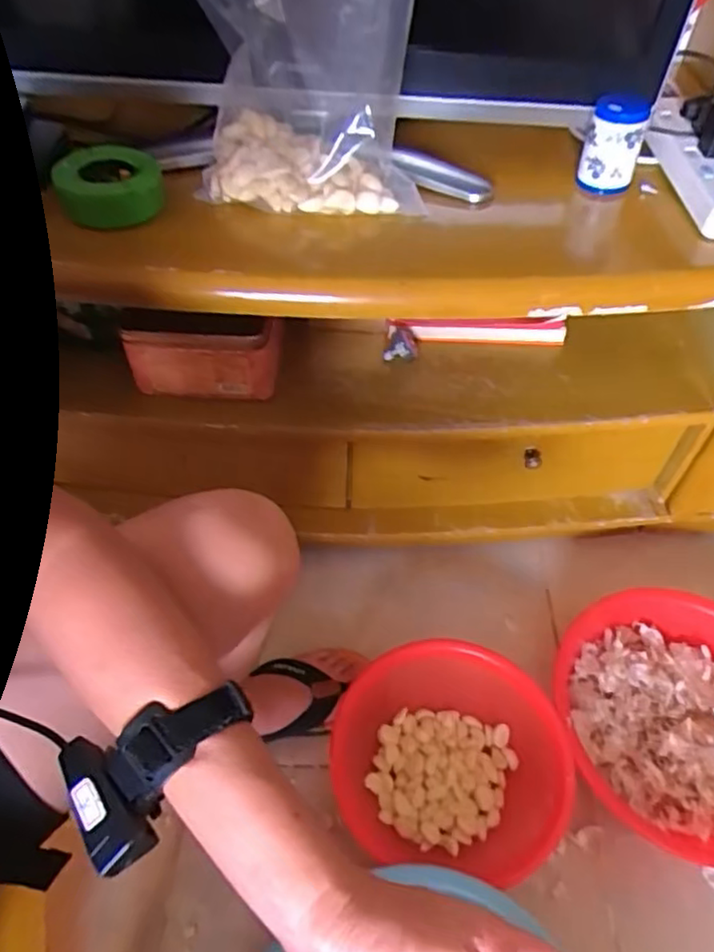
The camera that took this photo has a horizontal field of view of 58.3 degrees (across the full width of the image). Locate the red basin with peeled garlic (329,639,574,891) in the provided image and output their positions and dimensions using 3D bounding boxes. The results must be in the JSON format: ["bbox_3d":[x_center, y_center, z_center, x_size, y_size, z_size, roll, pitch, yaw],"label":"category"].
[{"bbox_3d":[0.104,0.328,0.763,0.259,0.113,0.230,10,52,5],"label":"red basin with peeled garlic"}]

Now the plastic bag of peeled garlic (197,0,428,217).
[{"bbox_3d":[-0.058,-0.408,0.588,0.226,0.270,0.158,-3,52,-5],"label":"plastic bag of peeled garlic"}]

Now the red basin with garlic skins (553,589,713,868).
[{"bbox_3d":[0.401,0.305,0.790,0.298,0.096,0.305,1,51,-2],"label":"red basin with garlic skins"}]

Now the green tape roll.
[{"bbox_3d":[-0.242,-0.287,0.633,0.095,0.044,0.079,-5,52,-7],"label":"green tape roll"}]

